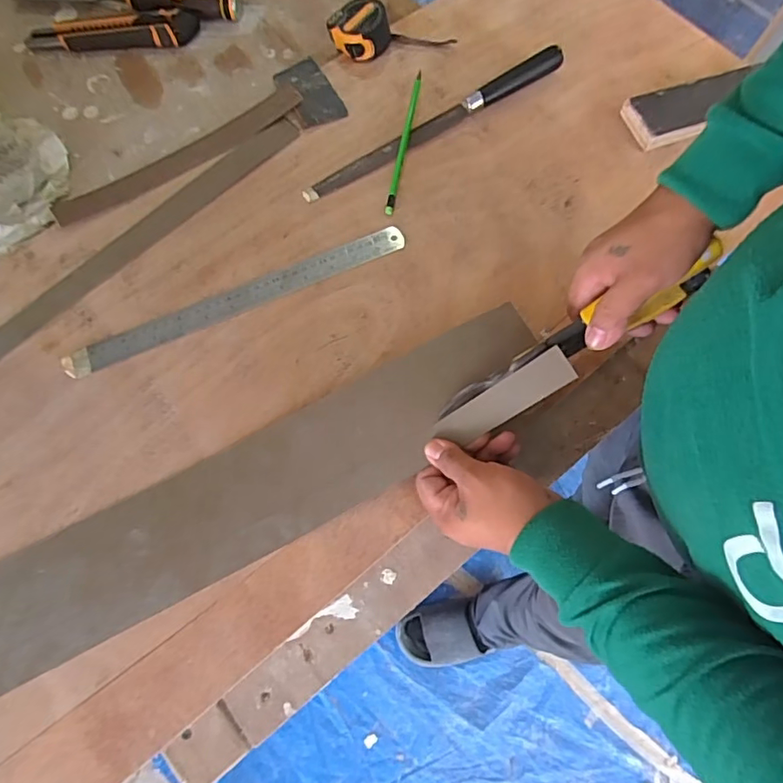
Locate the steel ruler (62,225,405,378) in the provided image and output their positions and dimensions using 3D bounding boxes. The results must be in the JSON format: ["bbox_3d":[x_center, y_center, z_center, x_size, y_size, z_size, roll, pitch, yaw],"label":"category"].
[{"bbox_3d":[-0.144,-0.091,0.509,0.335,0.004,0.027,-24,75,-9],"label":"steel ruler"}]

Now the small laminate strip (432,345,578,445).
[{"bbox_3d":[0.087,0.009,0.419,0.120,0.004,0.029,-36,82,25],"label":"small laminate strip"}]

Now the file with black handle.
[{"bbox_3d":[0.048,-0.290,0.564,0.322,0.026,0.023,-32,73,-11],"label":"file with black handle"}]

